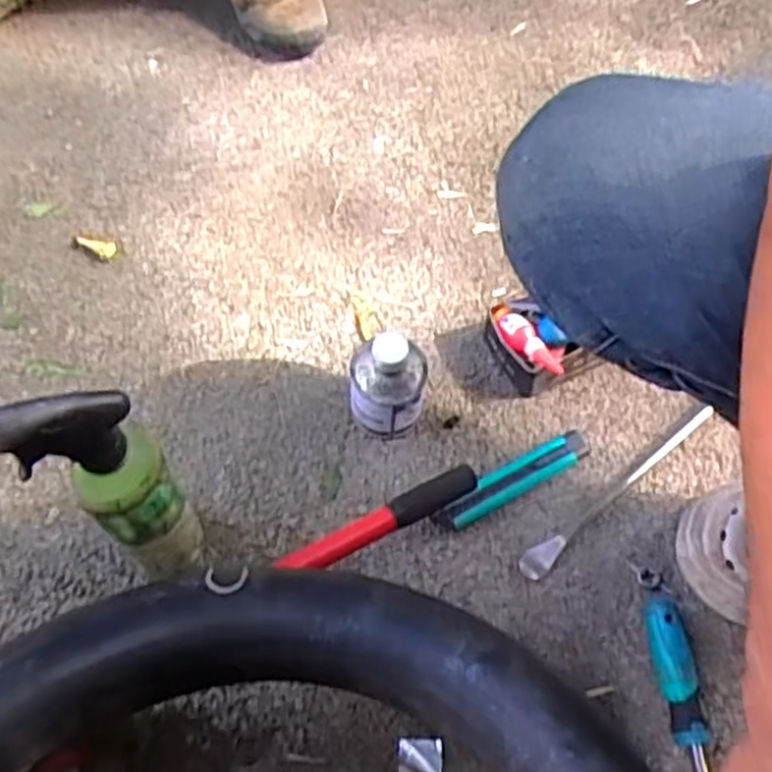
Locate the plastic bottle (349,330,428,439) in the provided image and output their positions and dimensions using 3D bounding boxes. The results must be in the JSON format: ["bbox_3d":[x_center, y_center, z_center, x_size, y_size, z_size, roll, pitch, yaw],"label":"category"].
[{"bbox_3d":[0.001,-0.002,0.669,0.065,0.111,0.057,3,61,1],"label":"plastic bottle"}]

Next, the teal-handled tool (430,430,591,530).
[{"bbox_3d":[0.112,0.080,0.683,0.158,0.019,0.033,-24,64,-14],"label":"teal-handled tool"}]

